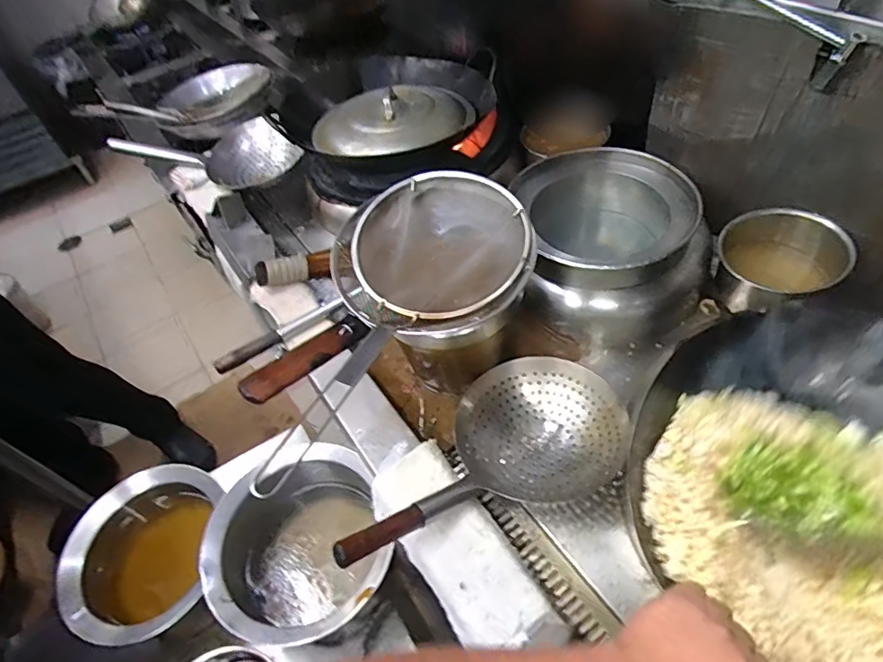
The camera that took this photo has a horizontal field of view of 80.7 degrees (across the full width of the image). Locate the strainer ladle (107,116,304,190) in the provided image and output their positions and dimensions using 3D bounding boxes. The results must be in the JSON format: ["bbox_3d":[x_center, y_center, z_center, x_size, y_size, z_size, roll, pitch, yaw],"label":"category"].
[{"bbox_3d":[-0.535,-0.389,1.198,0.389,0.139,0.168,-9,48,-24],"label":"strainer ladle"}]

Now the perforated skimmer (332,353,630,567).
[{"bbox_3d":[0.053,0.182,0.693,0.437,0.112,0.223,-25,51,-34],"label":"perforated skimmer"}]

